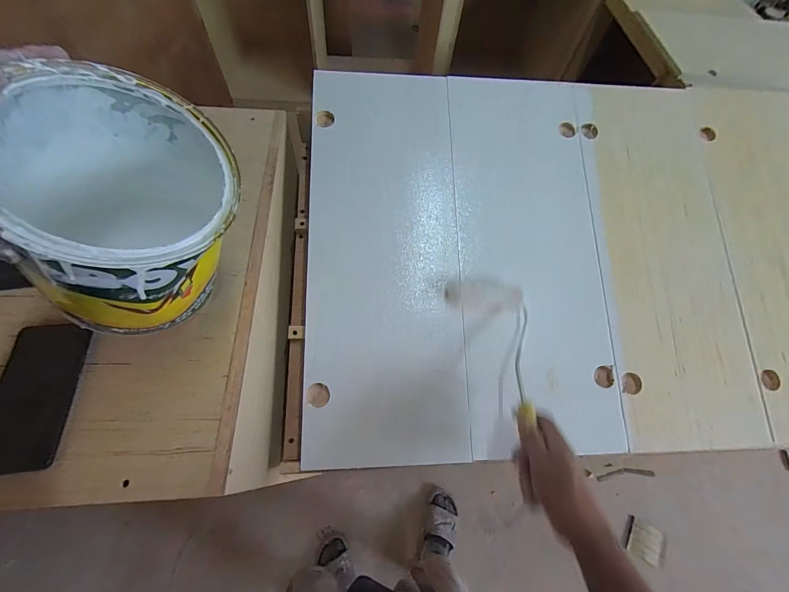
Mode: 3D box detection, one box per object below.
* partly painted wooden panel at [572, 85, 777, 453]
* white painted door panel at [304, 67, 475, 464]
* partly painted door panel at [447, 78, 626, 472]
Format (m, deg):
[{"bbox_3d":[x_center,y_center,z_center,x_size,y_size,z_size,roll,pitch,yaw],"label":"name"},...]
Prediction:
[{"bbox_3d":[0.471,-0.080,0.577,0.240,0.018,0.633,0,79,-4],"label":"partly painted wooden panel"},{"bbox_3d":[-0.016,-0.082,0.543,0.240,0.026,0.658,0,78,-4],"label":"white painted door panel"},{"bbox_3d":[0.230,-0.082,0.569,0.247,0.031,0.649,0,78,-4],"label":"partly painted door panel"}]

